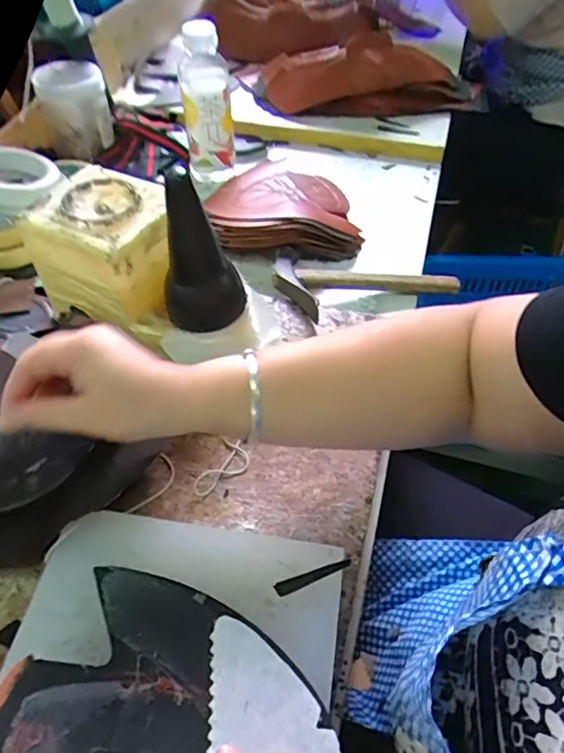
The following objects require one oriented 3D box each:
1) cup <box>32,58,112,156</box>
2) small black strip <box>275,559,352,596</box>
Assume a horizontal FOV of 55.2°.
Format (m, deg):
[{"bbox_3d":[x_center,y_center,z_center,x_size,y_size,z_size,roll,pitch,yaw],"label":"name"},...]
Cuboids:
[{"bbox_3d":[-0.282,-0.368,0.736,0.085,0.096,0.076,-18,53,-15],"label":"cup"},{"bbox_3d":[0.020,0.129,0.351,0.052,0.004,0.007,-17,53,-14],"label":"small black strip"}]

